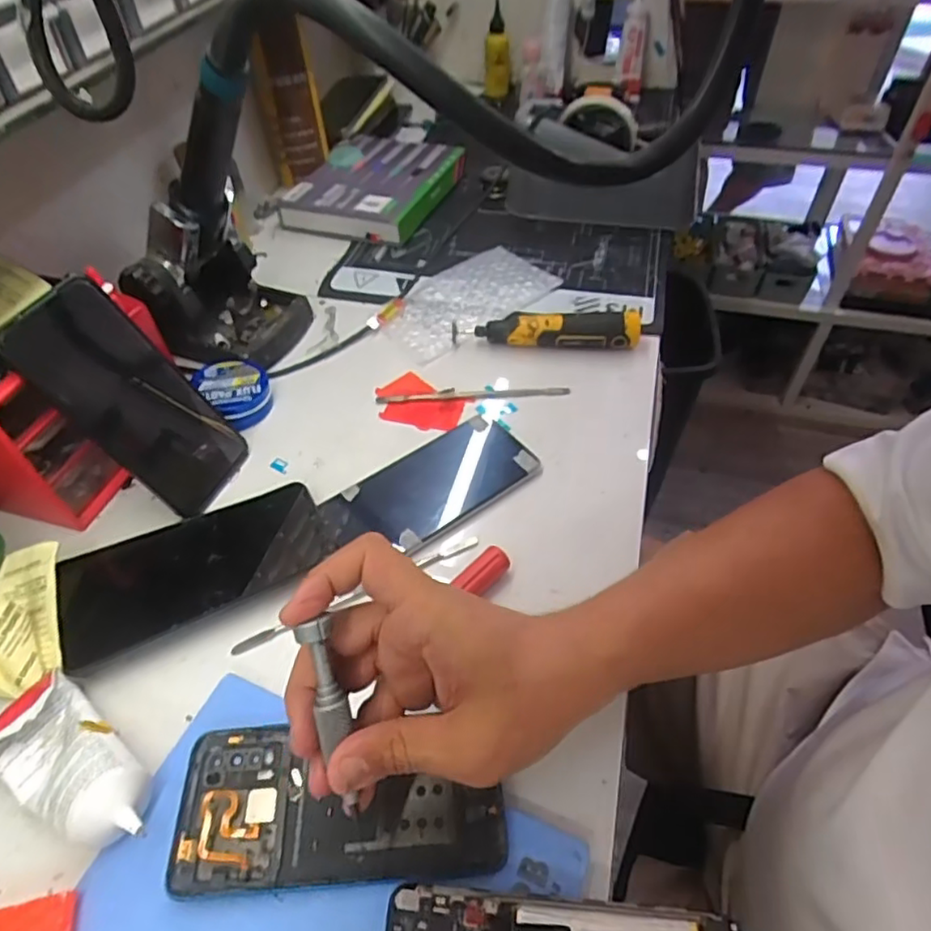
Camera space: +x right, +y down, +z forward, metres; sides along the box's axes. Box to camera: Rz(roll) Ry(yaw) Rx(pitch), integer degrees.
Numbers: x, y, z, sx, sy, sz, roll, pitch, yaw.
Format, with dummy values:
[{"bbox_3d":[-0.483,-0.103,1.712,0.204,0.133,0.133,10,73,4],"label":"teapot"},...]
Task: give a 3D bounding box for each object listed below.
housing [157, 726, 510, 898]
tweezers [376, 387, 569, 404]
[{"bbox_3d":[-0.064,0.169,0.314,0.162,0.010,0.073,-3,50,0],"label":"housing"},{"bbox_3d":[0.006,-0.060,0.522,0.159,0.008,0.011,-1,50,2],"label":"tweezers"}]

